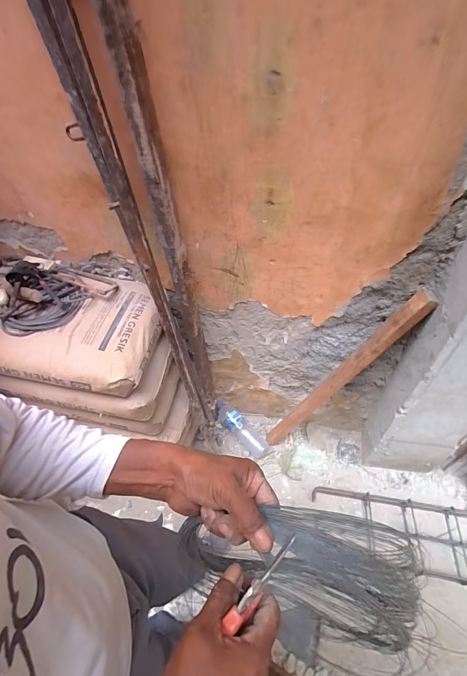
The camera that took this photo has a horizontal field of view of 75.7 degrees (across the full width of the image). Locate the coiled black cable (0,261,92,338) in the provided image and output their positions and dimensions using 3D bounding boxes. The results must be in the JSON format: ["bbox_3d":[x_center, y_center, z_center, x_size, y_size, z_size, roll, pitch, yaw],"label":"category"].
[{"bbox_3d":[-0.554,-0.140,0.891,0.211,0.127,0.273,-3,48,3],"label":"coiled black cable"}]

